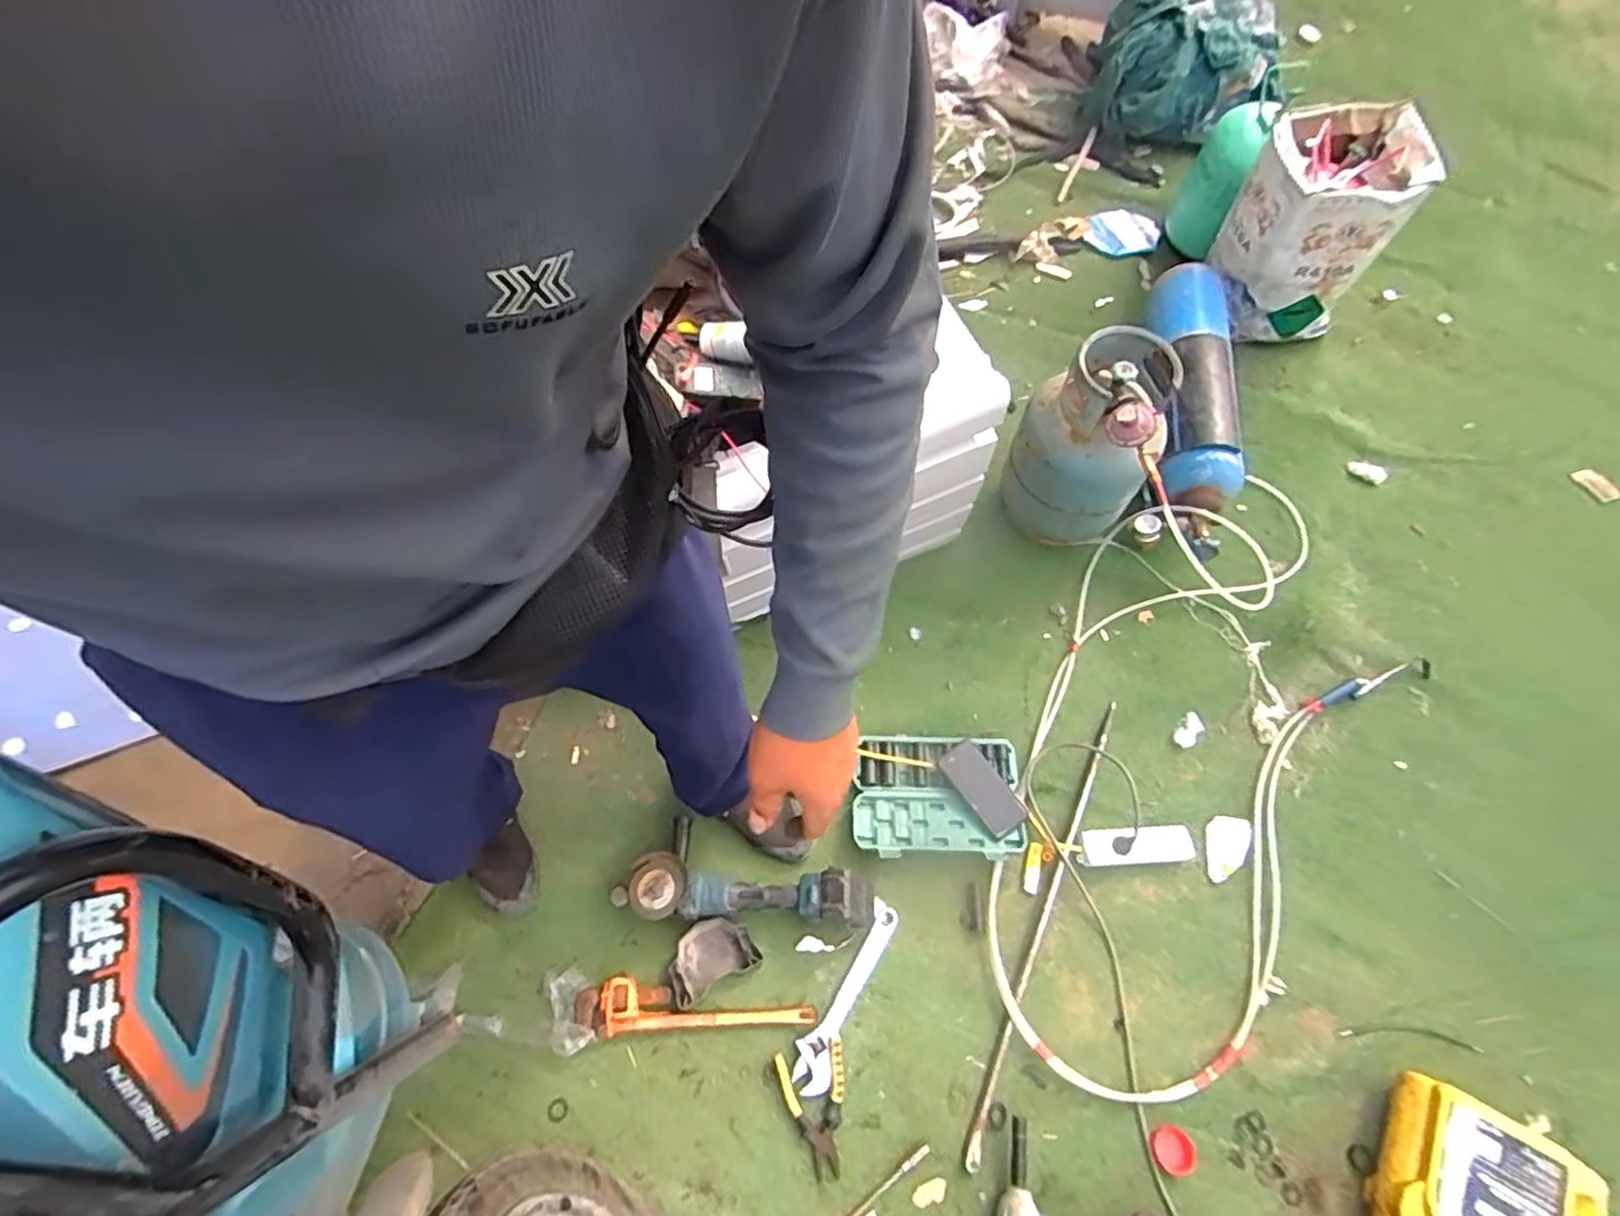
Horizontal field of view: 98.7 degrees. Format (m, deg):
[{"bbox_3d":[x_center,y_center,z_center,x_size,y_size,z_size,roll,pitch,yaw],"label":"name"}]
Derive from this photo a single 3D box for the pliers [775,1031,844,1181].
[{"bbox_3d":[0.014,0.740,1.027,0.101,0.020,0.162,-13,62,-5],"label":"pliers"}]

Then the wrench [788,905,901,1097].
[{"bbox_3d":[0.058,0.613,1.099,0.060,0.022,0.284,27,66,15],"label":"wrench"}]

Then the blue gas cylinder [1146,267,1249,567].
[{"bbox_3d":[0.819,-0.462,1.487,0.166,0.133,0.785,9,62,6],"label":"blue gas cylinder"}]

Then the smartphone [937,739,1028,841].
[{"bbox_3d":[0.306,0.320,1.239,0.082,0.012,0.170,-31,65,-14],"label":"smartphone"}]

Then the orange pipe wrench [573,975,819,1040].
[{"bbox_3d":[-0.181,0.620,1.094,0.368,0.035,0.079,-4,62,0],"label":"orange pipe wrench"}]

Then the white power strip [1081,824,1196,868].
[{"bbox_3d":[0.575,0.408,1.202,0.200,0.043,0.059,-5,62,-1],"label":"white power strip"}]

